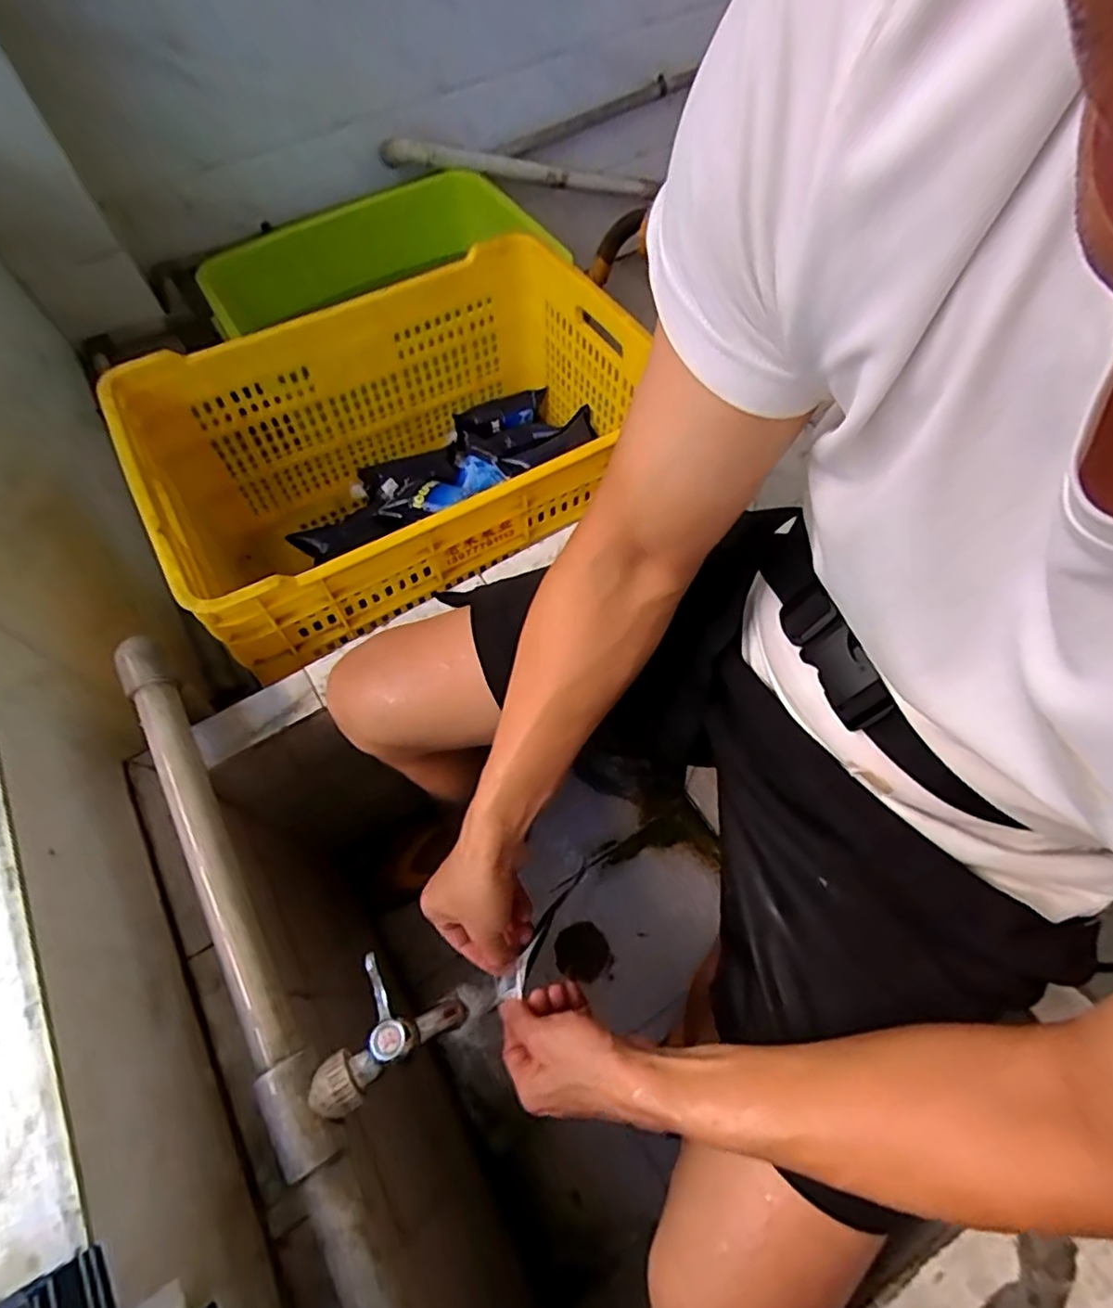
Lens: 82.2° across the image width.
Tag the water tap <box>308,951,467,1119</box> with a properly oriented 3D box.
[{"bbox_3d":[-0.122,0.251,0.429,0.101,0.073,0.064,-35,64,-16],"label":"water tap"}]

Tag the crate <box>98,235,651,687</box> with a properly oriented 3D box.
[{"bbox_3d":[-0.206,-0.223,0.849,0.532,0.296,0.397,-29,63,-13],"label":"crate"}]

